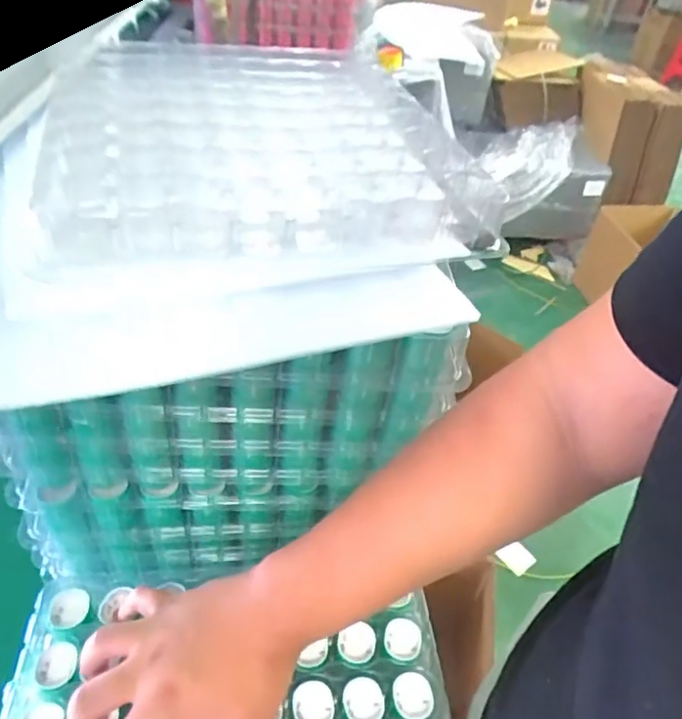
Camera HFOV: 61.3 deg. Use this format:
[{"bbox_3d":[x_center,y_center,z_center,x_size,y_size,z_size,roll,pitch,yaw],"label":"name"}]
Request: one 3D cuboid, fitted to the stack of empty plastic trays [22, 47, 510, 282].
[{"bbox_3d":[-0.065,-0.168,0.454,0.301,0.064,0.269,-4,44,-11],"label":"stack of empty plastic trays"}]

